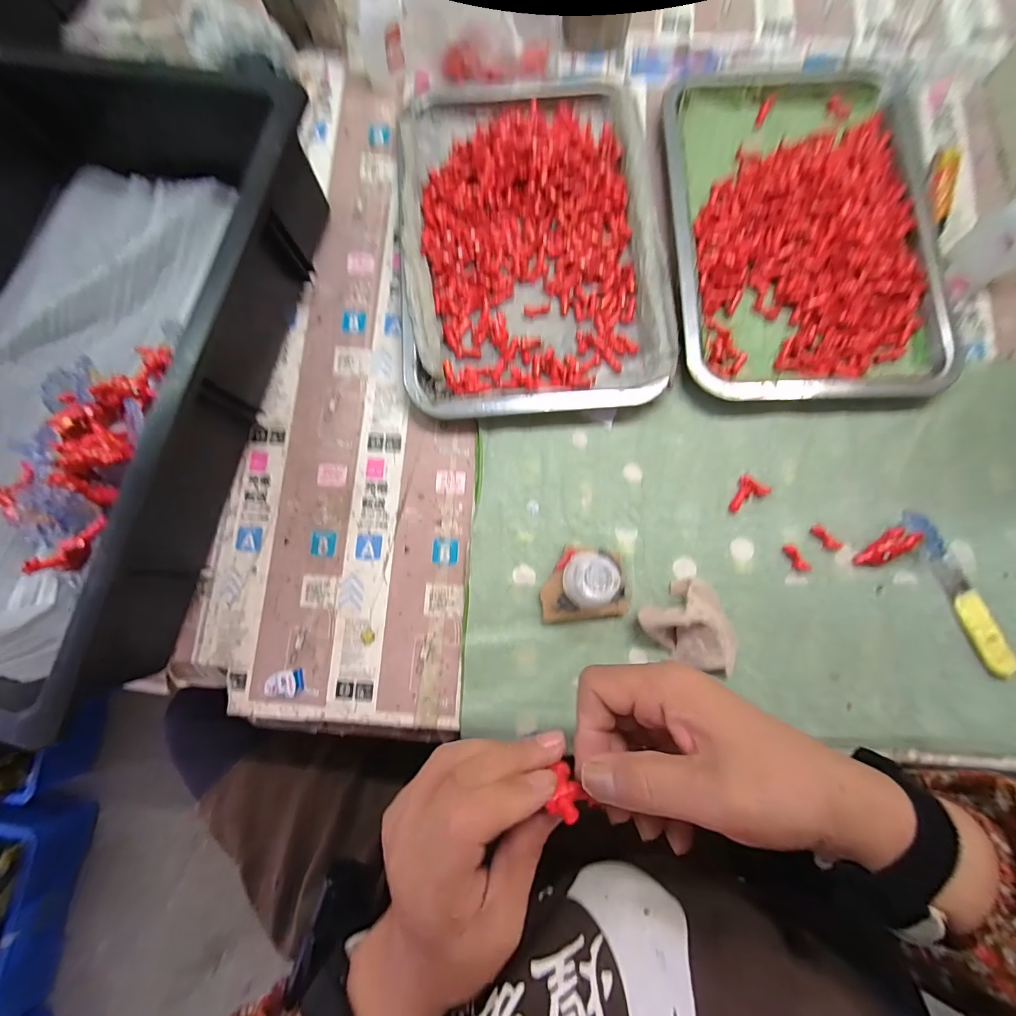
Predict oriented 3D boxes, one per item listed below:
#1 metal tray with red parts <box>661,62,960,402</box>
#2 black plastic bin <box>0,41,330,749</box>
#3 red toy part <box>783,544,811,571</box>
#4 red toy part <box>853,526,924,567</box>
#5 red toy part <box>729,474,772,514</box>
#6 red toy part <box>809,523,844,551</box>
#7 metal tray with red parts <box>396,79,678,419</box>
[{"bbox_3d":[0.242,-0.240,0.363,0.207,0.023,0.315,-1,80,1],"label":"metal tray with red parts"},{"bbox_3d":[-0.337,-0.119,0.322,0.305,0.094,0.461,14,81,3],"label":"black plastic bin"},{"bbox_3d":[0.217,0.038,0.327,0.011,0.004,0.023,-27,81,-4],"label":"red toy part"},{"bbox_3d":[0.272,0.029,0.313,0.042,0.014,0.015,-38,81,18],"label":"red toy part"},{"bbox_3d":[0.183,-0.013,0.338,0.034,0.004,0.022,-28,81,-4],"label":"red toy part"},{"bbox_3d":[0.236,0.022,0.324,0.012,0.005,0.023,-40,82,-6],"label":"red toy part"},{"bbox_3d":[0.018,-0.223,0.367,0.212,0.023,0.301,-2,80,1],"label":"metal tray with red parts"}]

